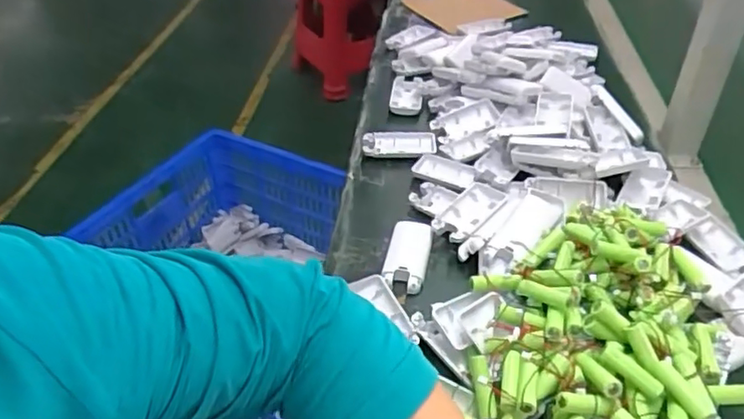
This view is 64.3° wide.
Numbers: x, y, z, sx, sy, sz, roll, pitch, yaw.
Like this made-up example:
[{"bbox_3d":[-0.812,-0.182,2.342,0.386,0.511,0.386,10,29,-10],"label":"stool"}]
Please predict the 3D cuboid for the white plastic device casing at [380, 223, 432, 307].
[{"bbox_3d":[0.037,0.049,0.623,0.044,0.016,0.097,9,41,8],"label":"white plastic device casing"}]

